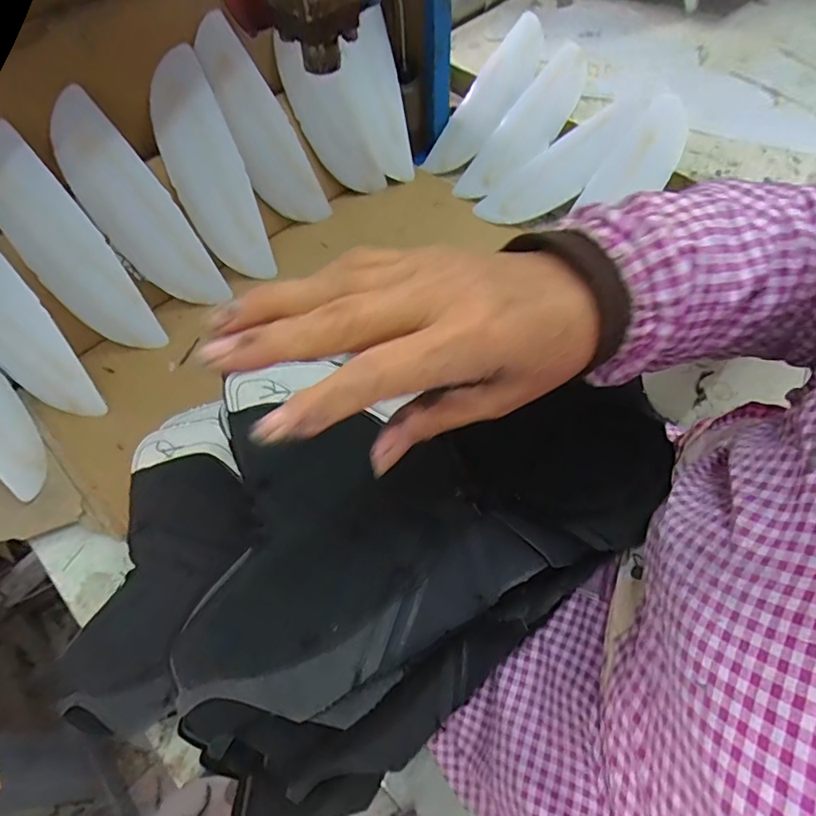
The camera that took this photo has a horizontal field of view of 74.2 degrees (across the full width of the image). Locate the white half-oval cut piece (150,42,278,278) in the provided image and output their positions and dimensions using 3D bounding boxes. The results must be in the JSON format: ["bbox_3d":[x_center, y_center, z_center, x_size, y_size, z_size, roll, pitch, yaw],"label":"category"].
[{"bbox_3d":[-0.205,-0.240,0.561,0.073,0.214,0.019,-23,28,-12],"label":"white half-oval cut piece"}]

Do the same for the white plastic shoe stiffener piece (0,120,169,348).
[{"bbox_3d":[-0.319,-0.143,0.508,0.073,0.212,0.009,-25,34,3],"label":"white plastic shoe stiffener piece"}]

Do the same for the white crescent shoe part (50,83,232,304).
[{"bbox_3d":[-0.266,-0.187,0.530,0.074,0.214,0.011,-28,36,4],"label":"white crescent shoe part"}]

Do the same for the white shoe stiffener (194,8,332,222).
[{"bbox_3d":[-0.156,-0.295,0.578,0.072,0.212,0.020,-36,43,-7],"label":"white shoe stiffener"}]

